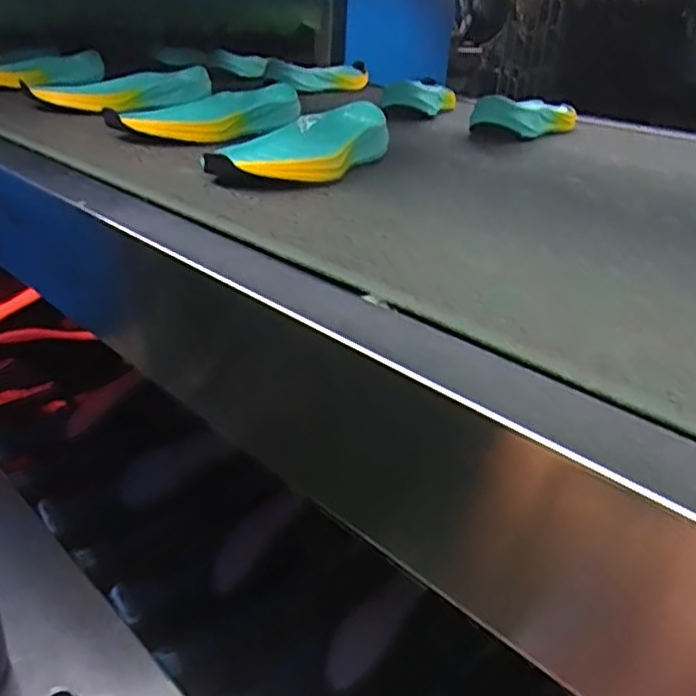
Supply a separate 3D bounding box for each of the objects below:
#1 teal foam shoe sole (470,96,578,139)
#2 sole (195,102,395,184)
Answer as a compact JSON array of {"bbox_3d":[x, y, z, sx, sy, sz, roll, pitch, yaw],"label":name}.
[{"bbox_3d":[0.228,-0.293,0.876,0.074,0.044,0.195,19,31,28],"label":"teal foam shoe sole"},{"bbox_3d":[-0.031,-0.183,0.629,0.091,0.039,0.223,13,28,18],"label":"sole"}]

